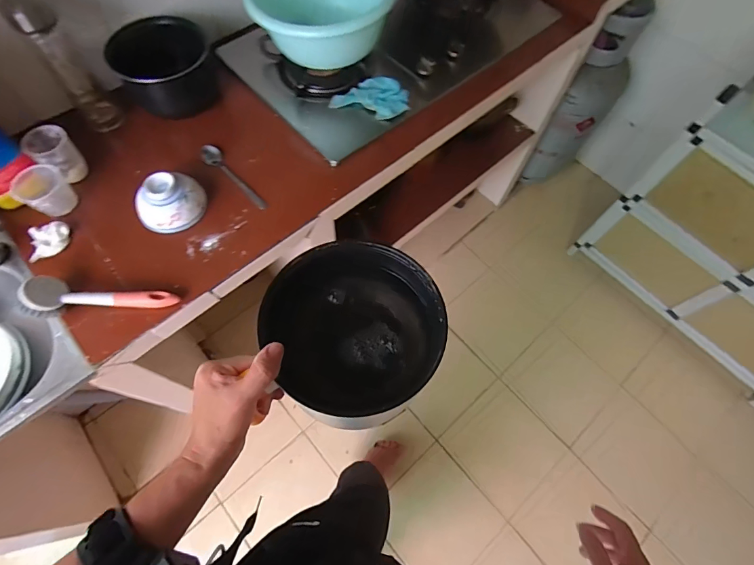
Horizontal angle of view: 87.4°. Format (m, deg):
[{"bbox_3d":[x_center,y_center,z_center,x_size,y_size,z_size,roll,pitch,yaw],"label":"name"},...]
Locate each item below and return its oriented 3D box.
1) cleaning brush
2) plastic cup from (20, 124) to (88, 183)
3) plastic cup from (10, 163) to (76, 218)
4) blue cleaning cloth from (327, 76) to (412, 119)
[{"bbox_3d":[-0.398,0.030,0.572,0.188,0.074,0.056,4,65,-1],"label":"cleaning brush"},{"bbox_3d":[-0.529,-0.209,0.660,0.058,0.082,0.062,1,65,-2],"label":"plastic cup"},{"bbox_3d":[-0.536,-0.147,0.641,0.059,0.055,0.070,36,69,13],"label":"plastic cup"},{"bbox_3d":[-0.013,-0.359,0.774,0.145,0.065,0.055,12,65,3],"label":"blue cleaning cloth"}]

